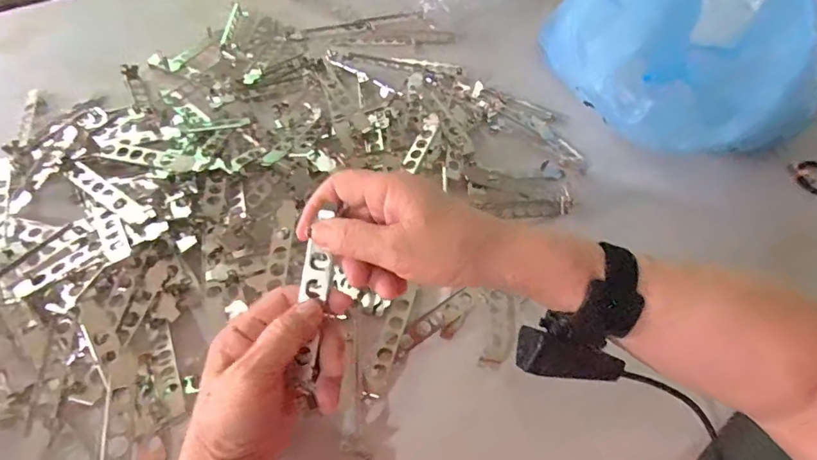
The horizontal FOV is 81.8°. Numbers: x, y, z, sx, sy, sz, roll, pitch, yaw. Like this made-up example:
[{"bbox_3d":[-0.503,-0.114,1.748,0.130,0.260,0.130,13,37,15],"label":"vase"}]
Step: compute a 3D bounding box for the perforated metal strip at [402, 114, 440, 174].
[{"bbox_3d":[0.014,-0.094,0.514,0.018,0.006,0.083,18,62,8],"label":"perforated metal strip"}]

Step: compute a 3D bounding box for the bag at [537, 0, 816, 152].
[{"bbox_3d":[0.318,-0.219,0.528,0.248,0.181,0.219,-1,54,-6],"label":"bag"}]

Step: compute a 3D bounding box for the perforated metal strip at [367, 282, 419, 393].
[{"bbox_3d":[-0.014,0.088,0.398,0.018,0.009,0.100,16,54,6],"label":"perforated metal strip"}]

